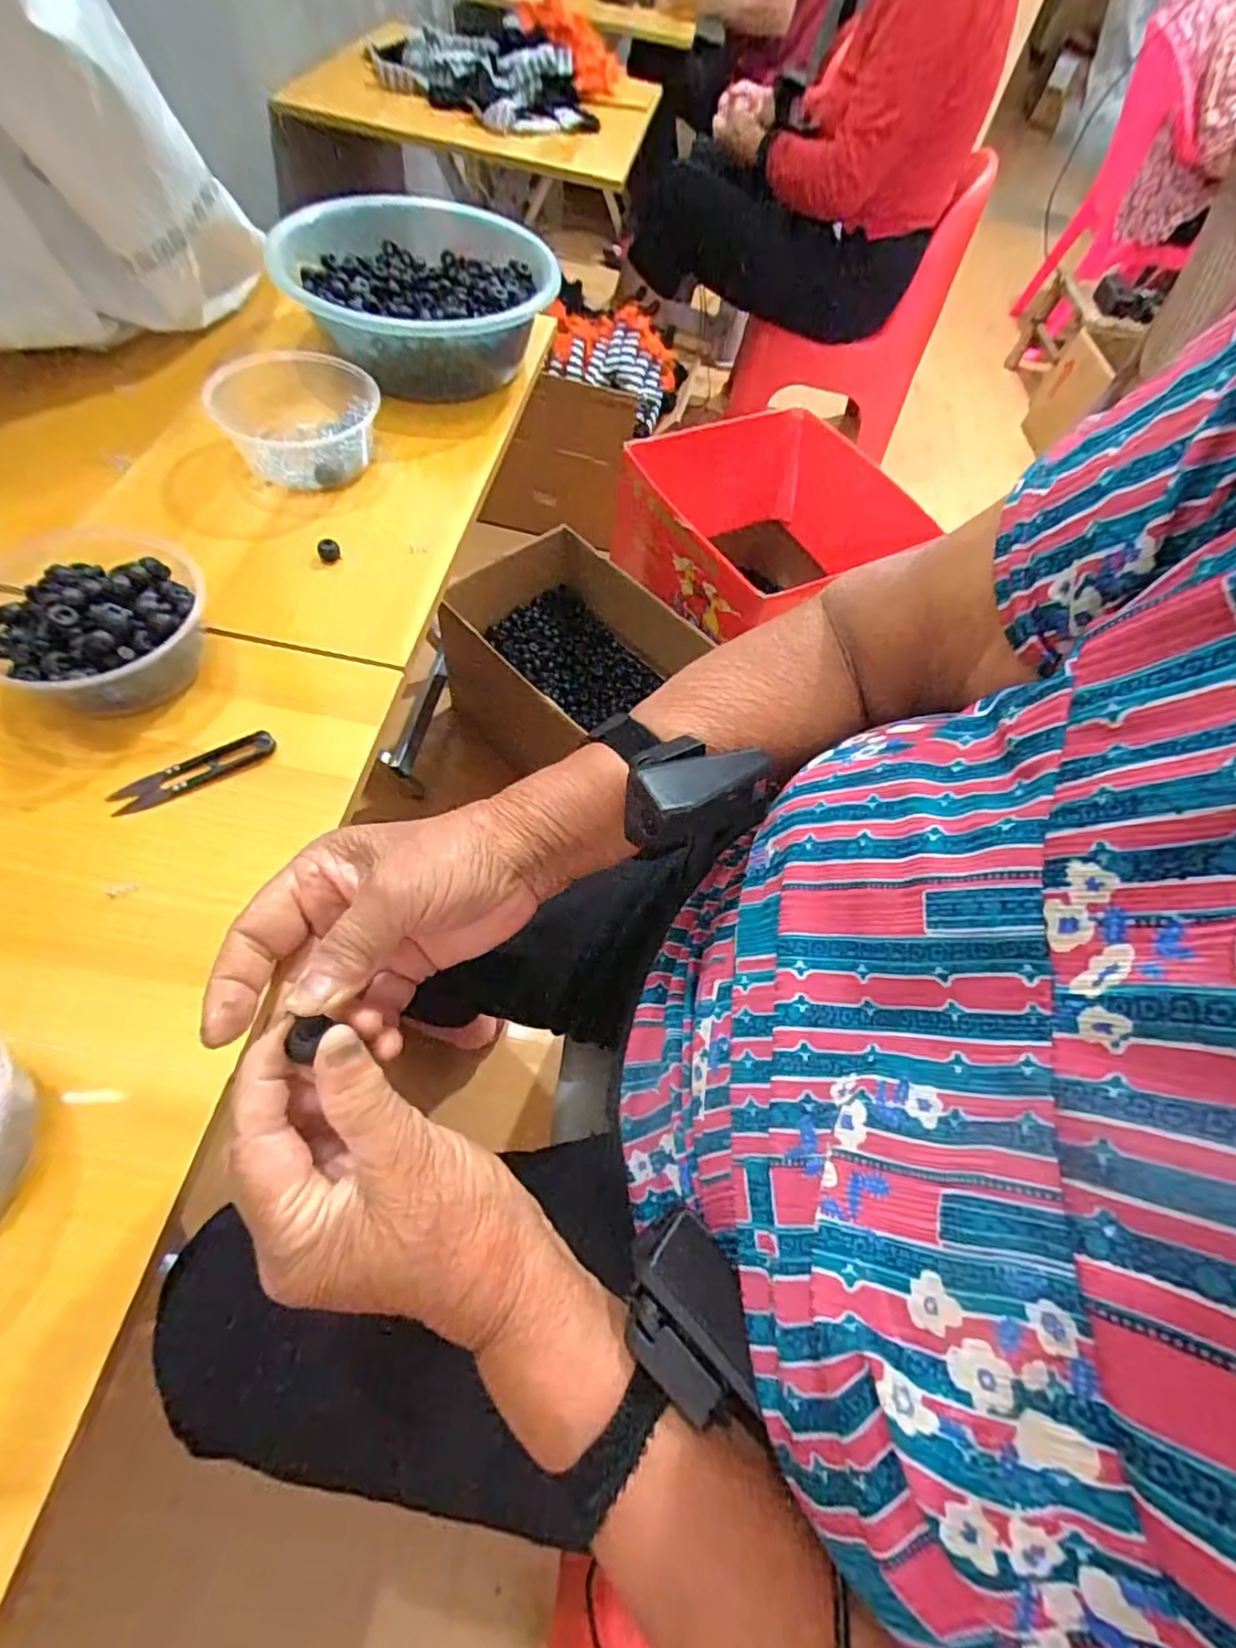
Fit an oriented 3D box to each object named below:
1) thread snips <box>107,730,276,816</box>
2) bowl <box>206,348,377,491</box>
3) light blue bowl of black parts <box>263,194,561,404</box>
[{"bbox_3d":[-0.282,-0.036,0.418,0.101,0.010,0.024,-26,62,-20],"label":"thread snips"},{"bbox_3d":[-0.285,-0.368,0.567,0.133,0.065,0.142,-9,57,-10],"label":"bowl"},{"bbox_3d":[-0.201,-0.534,0.652,0.257,0.116,0.236,2,56,-3],"label":"light blue bowl of black parts"}]

